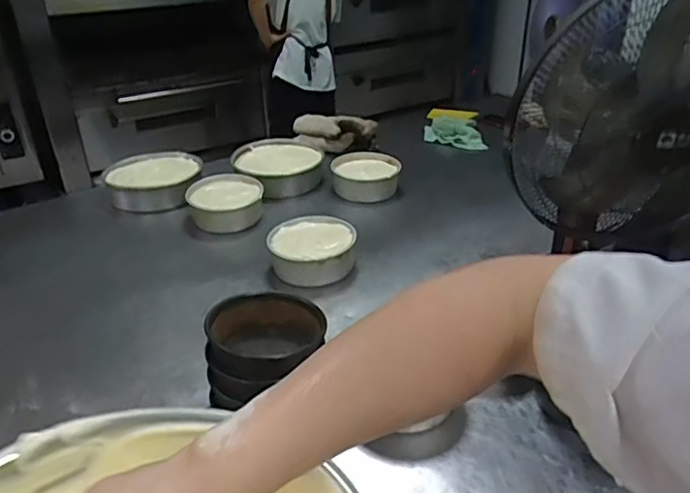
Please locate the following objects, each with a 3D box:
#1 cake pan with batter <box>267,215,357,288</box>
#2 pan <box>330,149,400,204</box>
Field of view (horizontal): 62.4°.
[{"bbox_3d":[-0.072,0.010,1.249,0.188,0.069,0.181,0,30,3],"label":"cake pan with batter"},{"bbox_3d":[0.059,-0.203,1.593,0.190,0.065,0.182,0,30,2],"label":"pan"}]

